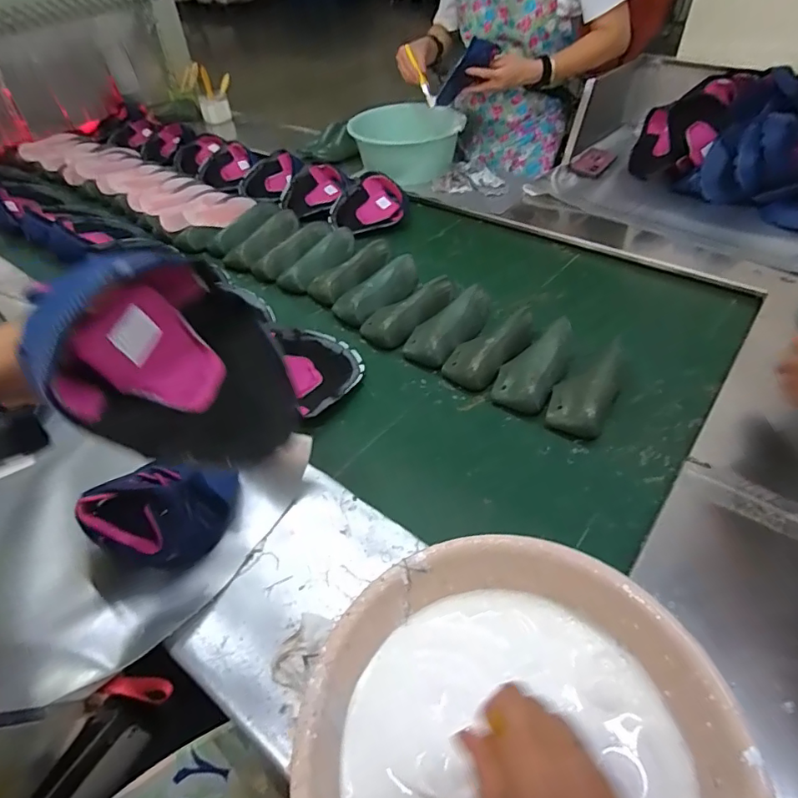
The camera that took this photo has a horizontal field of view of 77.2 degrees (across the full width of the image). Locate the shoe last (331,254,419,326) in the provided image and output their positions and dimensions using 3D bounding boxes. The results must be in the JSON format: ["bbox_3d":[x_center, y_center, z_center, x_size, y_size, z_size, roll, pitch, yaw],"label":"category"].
[{"bbox_3d":[-0.030,-0.200,0.960,0.191,0.065,0.074,-29,50,-23],"label":"shoe last"}]

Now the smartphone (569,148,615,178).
[{"bbox_3d":[0.516,-0.631,1.329,0.085,0.010,0.150,28,54,25],"label":"smartphone"}]

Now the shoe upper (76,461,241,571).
[{"bbox_3d":[-0.264,0.126,0.580,0.110,0.083,0.147,27,53,27],"label":"shoe upper"}]

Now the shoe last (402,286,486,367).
[{"bbox_3d":[0.090,-0.132,0.891,0.087,0.057,0.194,25,52,25],"label":"shoe last"}]

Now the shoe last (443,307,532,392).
[{"bbox_3d":[0.159,-0.092,0.841,0.187,0.063,0.089,-36,53,-28],"label":"shoe last"}]

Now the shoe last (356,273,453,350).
[{"bbox_3d":[0.023,-0.163,0.921,0.196,0.061,0.093,-32,52,-25],"label":"shoe last"}]

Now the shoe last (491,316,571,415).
[{"bbox_3d":[0.218,-0.061,0.803,0.090,0.068,0.183,23,51,24],"label":"shoe last"}]

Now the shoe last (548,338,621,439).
[{"bbox_3d":[0.294,-0.029,0.765,0.083,0.063,0.198,22,51,23],"label":"shoe last"}]

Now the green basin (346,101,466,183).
[{"bbox_3d":[0.020,-0.702,1.358,0.285,0.109,0.267,-1,47,1],"label":"green basin"}]

